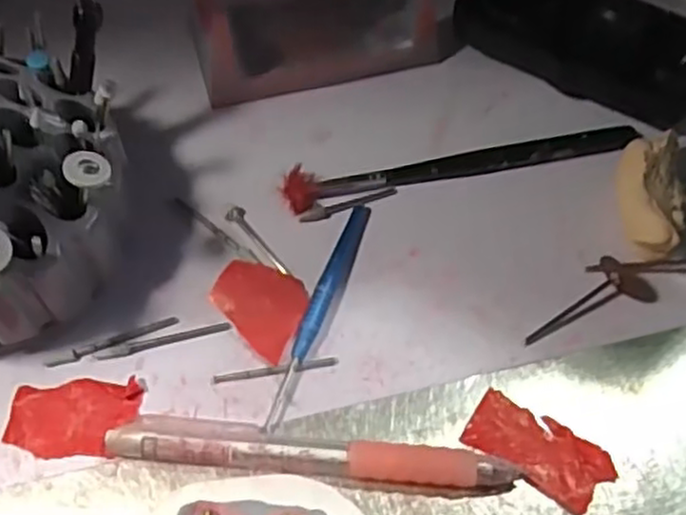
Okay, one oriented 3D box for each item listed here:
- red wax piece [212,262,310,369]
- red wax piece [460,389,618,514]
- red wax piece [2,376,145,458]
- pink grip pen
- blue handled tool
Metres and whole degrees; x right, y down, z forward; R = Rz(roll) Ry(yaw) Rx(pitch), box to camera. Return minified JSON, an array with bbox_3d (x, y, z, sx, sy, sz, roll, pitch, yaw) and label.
[{"bbox_3d":[-0.032,0.018,0.273,0.036,0.004,0.033,23,63,11],"label":"red wax piece"},{"bbox_3d":[0.066,0.065,0.246,0.047,0.005,0.024,32,65,15],"label":"red wax piece"},{"bbox_3d":[-0.093,0.054,0.251,0.043,0.005,0.026,1,61,-1],"label":"red wax piece"},{"bbox_3d":[-0.011,0.064,0.243,0.130,0.012,0.016,5,61,1],"label":"pink grip pen"},{"bbox_3d":[-0.009,0.019,0.272,0.009,0.006,0.096,20,62,9],"label":"blue handled tool"}]

